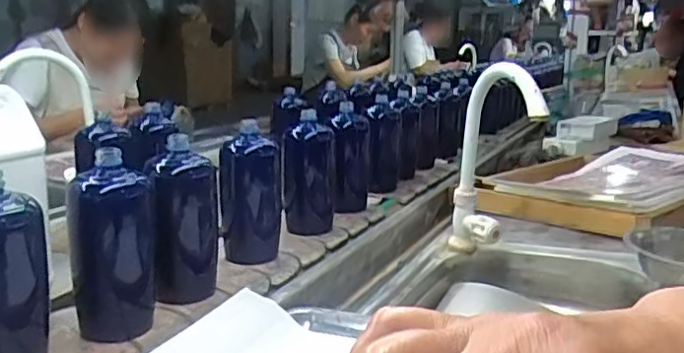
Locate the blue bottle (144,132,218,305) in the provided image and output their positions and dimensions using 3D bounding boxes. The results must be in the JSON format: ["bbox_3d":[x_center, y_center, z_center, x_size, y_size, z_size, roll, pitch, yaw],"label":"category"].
[{"bbox_3d":[-0.190,0.054,0.768,0.081,0.173,0.072,-1,12,-7],"label":"blue bottle"}]

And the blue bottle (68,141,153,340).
[{"bbox_3d":[-0.243,0.071,0.688,0.082,0.175,0.069,-3,13,-17],"label":"blue bottle"}]

